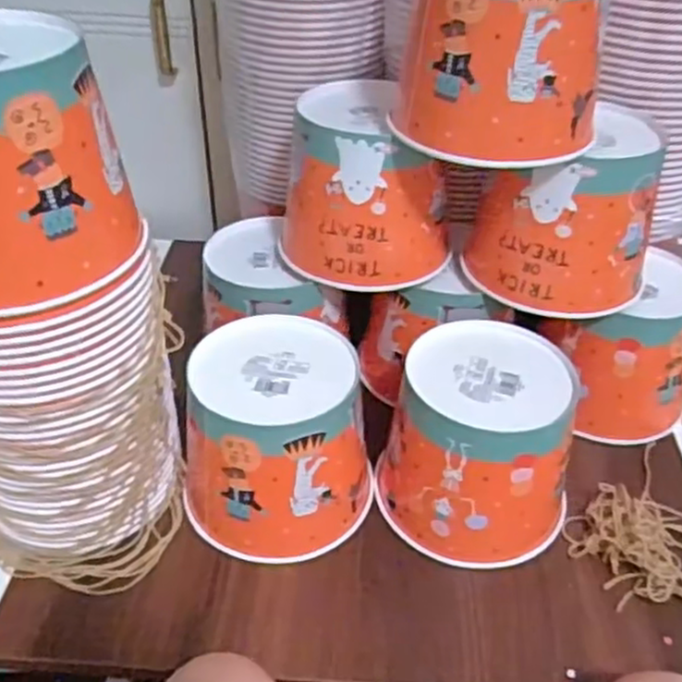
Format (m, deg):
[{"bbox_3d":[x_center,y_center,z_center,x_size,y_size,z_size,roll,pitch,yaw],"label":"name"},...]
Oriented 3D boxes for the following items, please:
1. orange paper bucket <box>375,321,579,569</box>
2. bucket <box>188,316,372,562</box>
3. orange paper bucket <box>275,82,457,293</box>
[{"bbox_3d":[0.115,0.086,0.587,0.138,0.135,0.144,1,39,-1],"label":"orange paper bucket"},{"bbox_3d":[-0.047,0.079,0.588,0.138,0.136,0.141,1,39,-1],"label":"bucket"},{"bbox_3d":[0.024,-0.144,0.651,0.147,0.142,0.141,1,39,-1],"label":"orange paper bucket"}]

